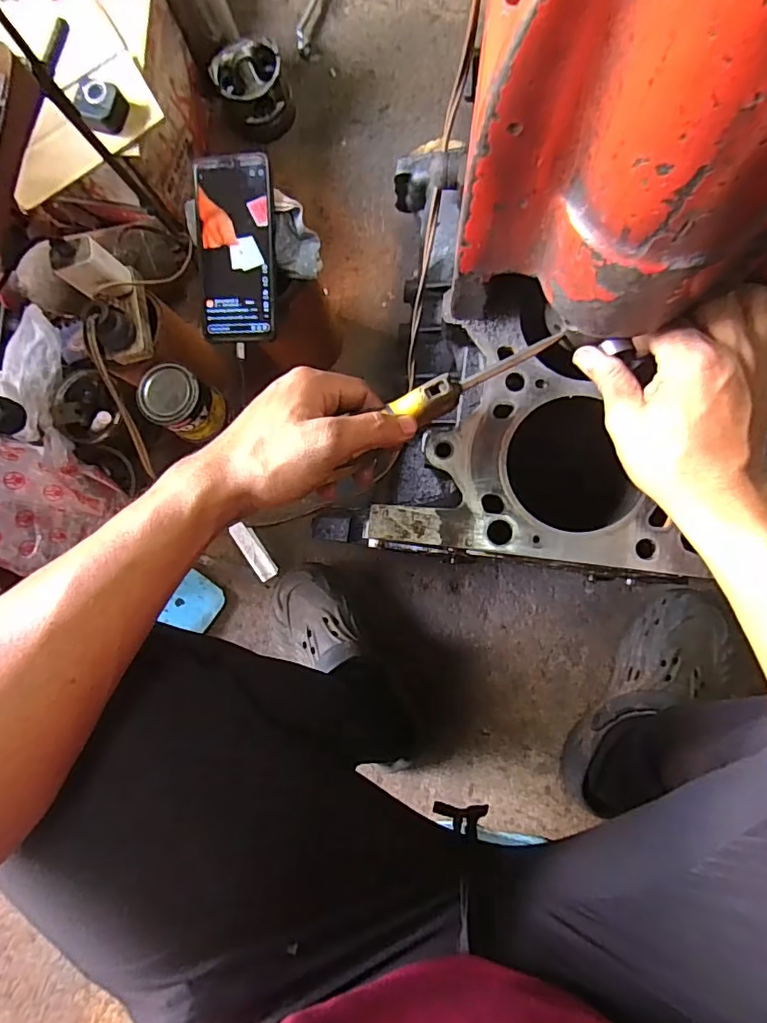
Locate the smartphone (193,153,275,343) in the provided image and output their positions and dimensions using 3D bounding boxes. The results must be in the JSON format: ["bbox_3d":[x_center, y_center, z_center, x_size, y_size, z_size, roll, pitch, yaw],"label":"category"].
[{"bbox_3d":[-0.144,-0.252,0.520,0.075,0.010,0.165,2,102,7],"label":"smartphone"}]

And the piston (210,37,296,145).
[{"bbox_3d":[-0.177,-0.580,0.737,0.090,0.078,0.088,-1,84,7],"label":"piston"}]

